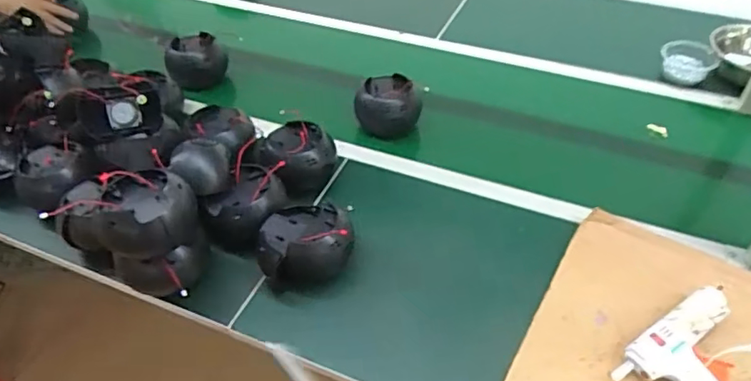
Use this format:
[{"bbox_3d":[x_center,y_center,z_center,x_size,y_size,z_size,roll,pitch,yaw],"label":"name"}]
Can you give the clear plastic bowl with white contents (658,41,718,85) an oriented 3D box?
[{"bbox_3d":[0.687,-0.287,1.211,0.112,0.064,0.100,22,49,21],"label":"clear plastic bowl with white contents"}]

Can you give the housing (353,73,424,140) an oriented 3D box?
[{"bbox_3d":[0.020,-0.177,1.122,0.124,0.108,0.105,-11,46,-9],"label":"housing"}]

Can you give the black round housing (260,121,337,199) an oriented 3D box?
[{"bbox_3d":[-0.134,-0.053,0.981,0.129,0.095,0.127,-1,45,1],"label":"black round housing"}]

